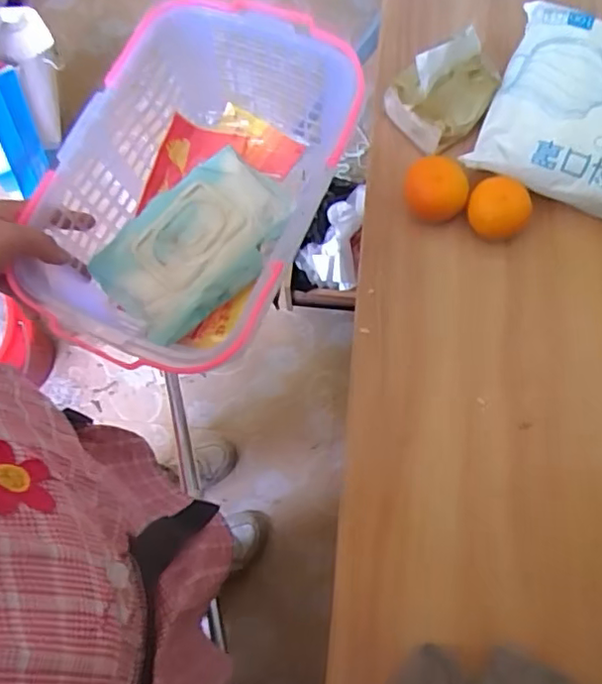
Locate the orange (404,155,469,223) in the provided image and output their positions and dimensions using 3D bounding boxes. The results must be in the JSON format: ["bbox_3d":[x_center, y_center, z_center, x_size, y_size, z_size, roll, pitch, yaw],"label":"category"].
[{"bbox_3d":[0.155,-0.175,0.678,0.069,0.051,0.063,0,76,1],"label":"orange"}]

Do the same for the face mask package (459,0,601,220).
[{"bbox_3d":[0.348,-0.259,0.691,0.249,0.057,0.226,21,77,6],"label":"face mask package"}]

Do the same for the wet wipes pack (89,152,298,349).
[{"bbox_3d":[-0.096,-0.095,0.564,0.193,0.036,0.114,-41,79,-9],"label":"wet wipes pack"}]

